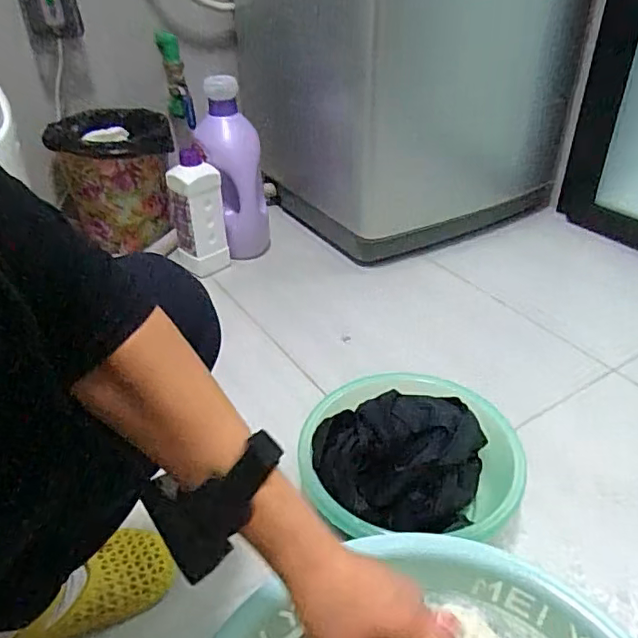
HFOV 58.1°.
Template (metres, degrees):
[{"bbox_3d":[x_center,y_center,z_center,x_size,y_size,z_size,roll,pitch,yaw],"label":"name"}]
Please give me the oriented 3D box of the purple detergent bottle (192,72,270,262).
[{"bbox_3d":[-0.167,-0.274,1.121,0.122,0.324,0.085,-7,36,-7],"label":"purple detergent bottle"}]

